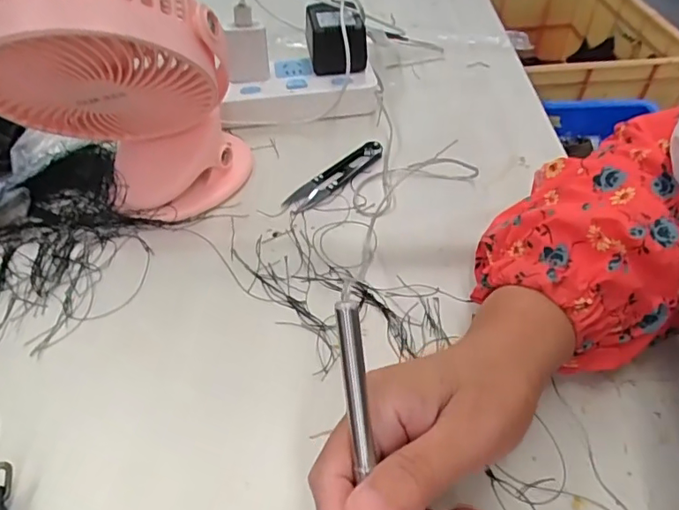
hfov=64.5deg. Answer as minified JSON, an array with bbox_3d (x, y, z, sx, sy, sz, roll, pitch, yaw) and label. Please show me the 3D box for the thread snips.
[{"bbox_3d":[-0.003,-0.065,0.430,0.023,0.009,0.098,35,56,28],"label":"thread snips"}]

